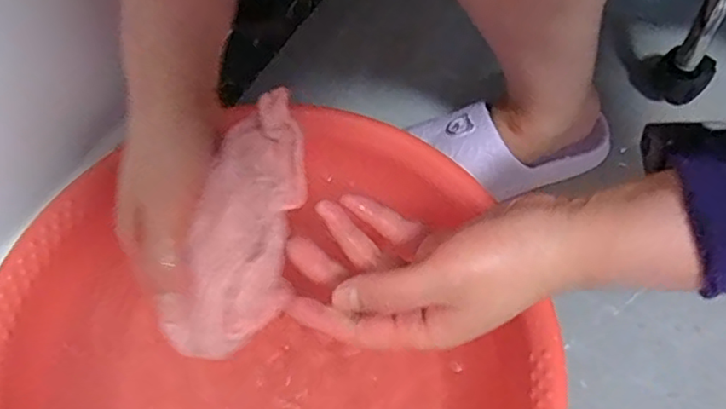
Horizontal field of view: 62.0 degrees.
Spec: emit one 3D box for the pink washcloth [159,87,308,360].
[{"bbox_3d":[-0.060,0.010,0.315,0.048,0.032,0.135,11,69,4],"label":"pink washcloth"}]

